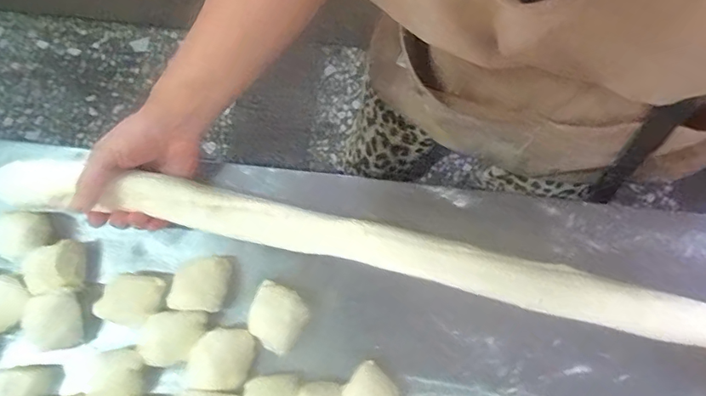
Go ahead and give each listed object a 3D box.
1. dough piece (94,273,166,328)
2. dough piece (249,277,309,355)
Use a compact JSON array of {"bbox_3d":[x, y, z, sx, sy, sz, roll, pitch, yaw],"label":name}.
[{"bbox_3d":[-0.198,0.091,0.433,0.055,0.021,0.044,10,75,2],"label":"dough piece"},{"bbox_3d":[-0.068,0.104,0.424,0.050,0.030,0.050,30,77,7],"label":"dough piece"}]

